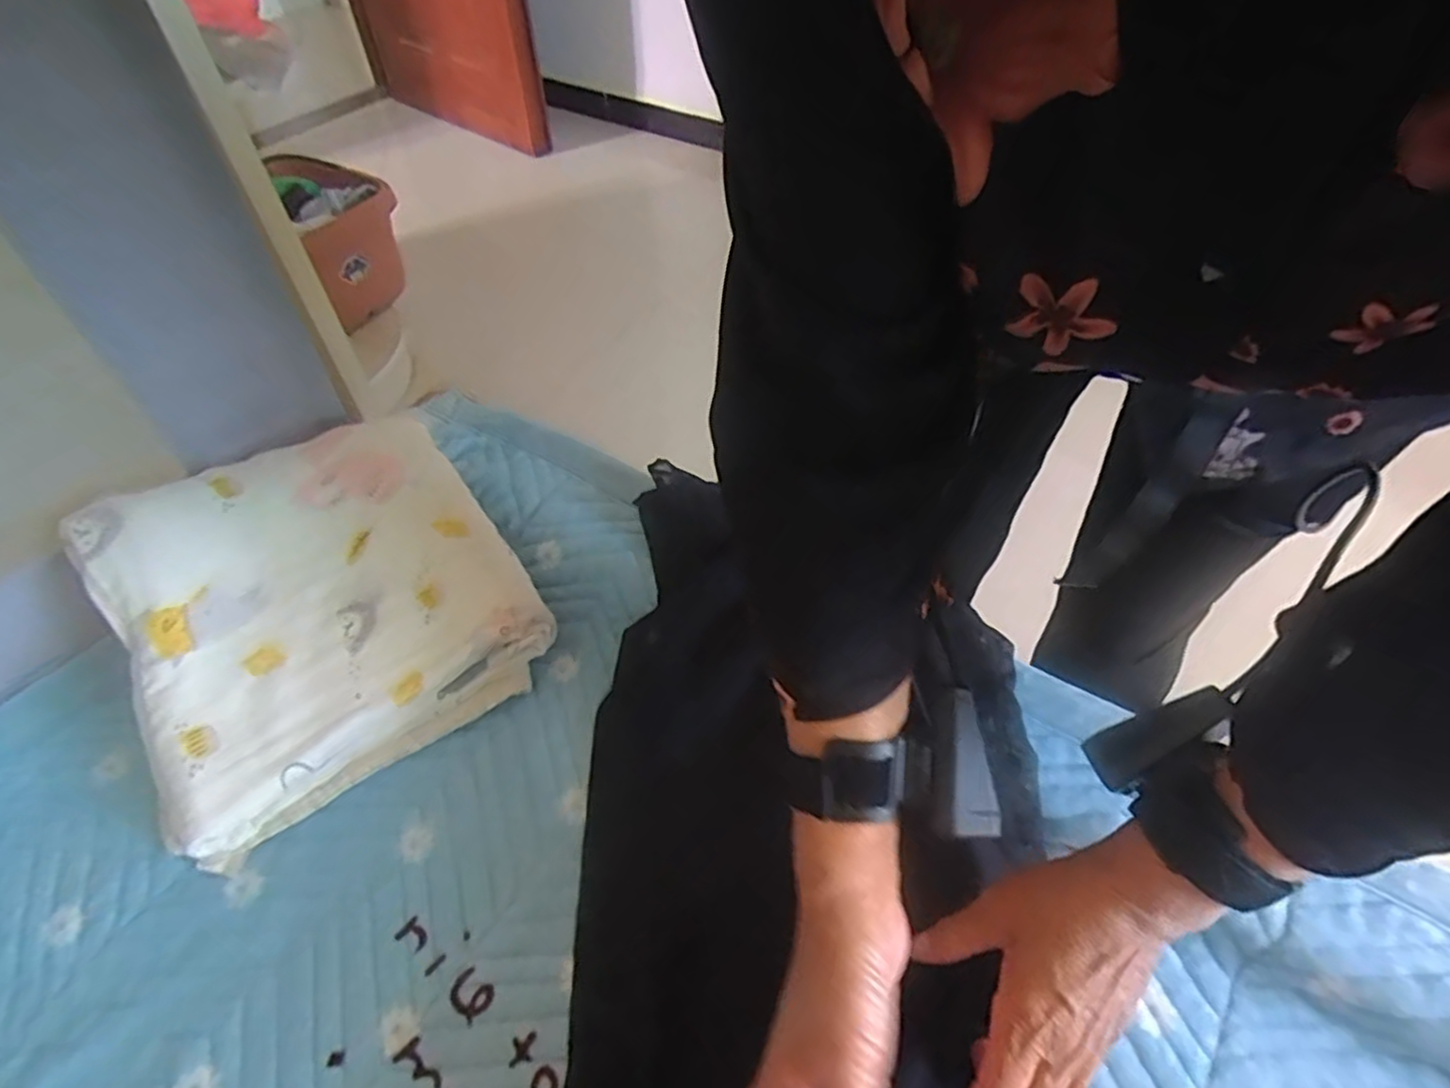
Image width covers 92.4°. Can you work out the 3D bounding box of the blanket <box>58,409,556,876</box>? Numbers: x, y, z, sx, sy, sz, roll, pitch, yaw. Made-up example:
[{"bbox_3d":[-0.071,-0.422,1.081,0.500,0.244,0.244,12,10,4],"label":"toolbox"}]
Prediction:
[{"bbox_3d":[-0.289,0.035,0.504,0.253,0.116,0.253,-31,59,-22],"label":"blanket"}]

